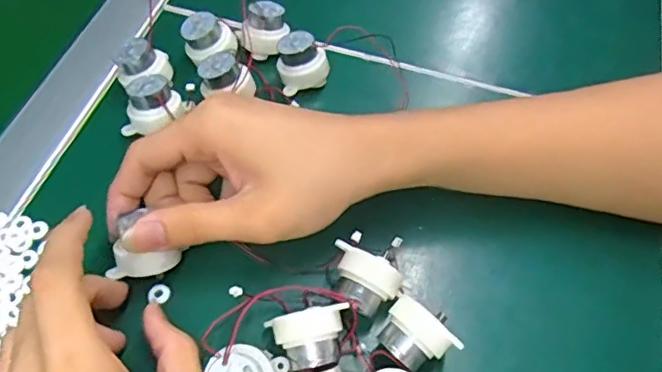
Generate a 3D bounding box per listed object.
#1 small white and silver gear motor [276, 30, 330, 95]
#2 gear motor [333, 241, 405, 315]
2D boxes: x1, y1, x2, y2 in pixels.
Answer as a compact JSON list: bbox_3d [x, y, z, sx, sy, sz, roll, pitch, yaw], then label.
[{"bbox_3d":[-0.017,-0.079,0.360,0.031,0.022,0.029,-3,57,-2],"label":"small white and silver gear motor"},{"bbox_3d":[0.015,0.050,0.285,0.036,0.031,0.025,23,60,14],"label":"gear motor"}]

